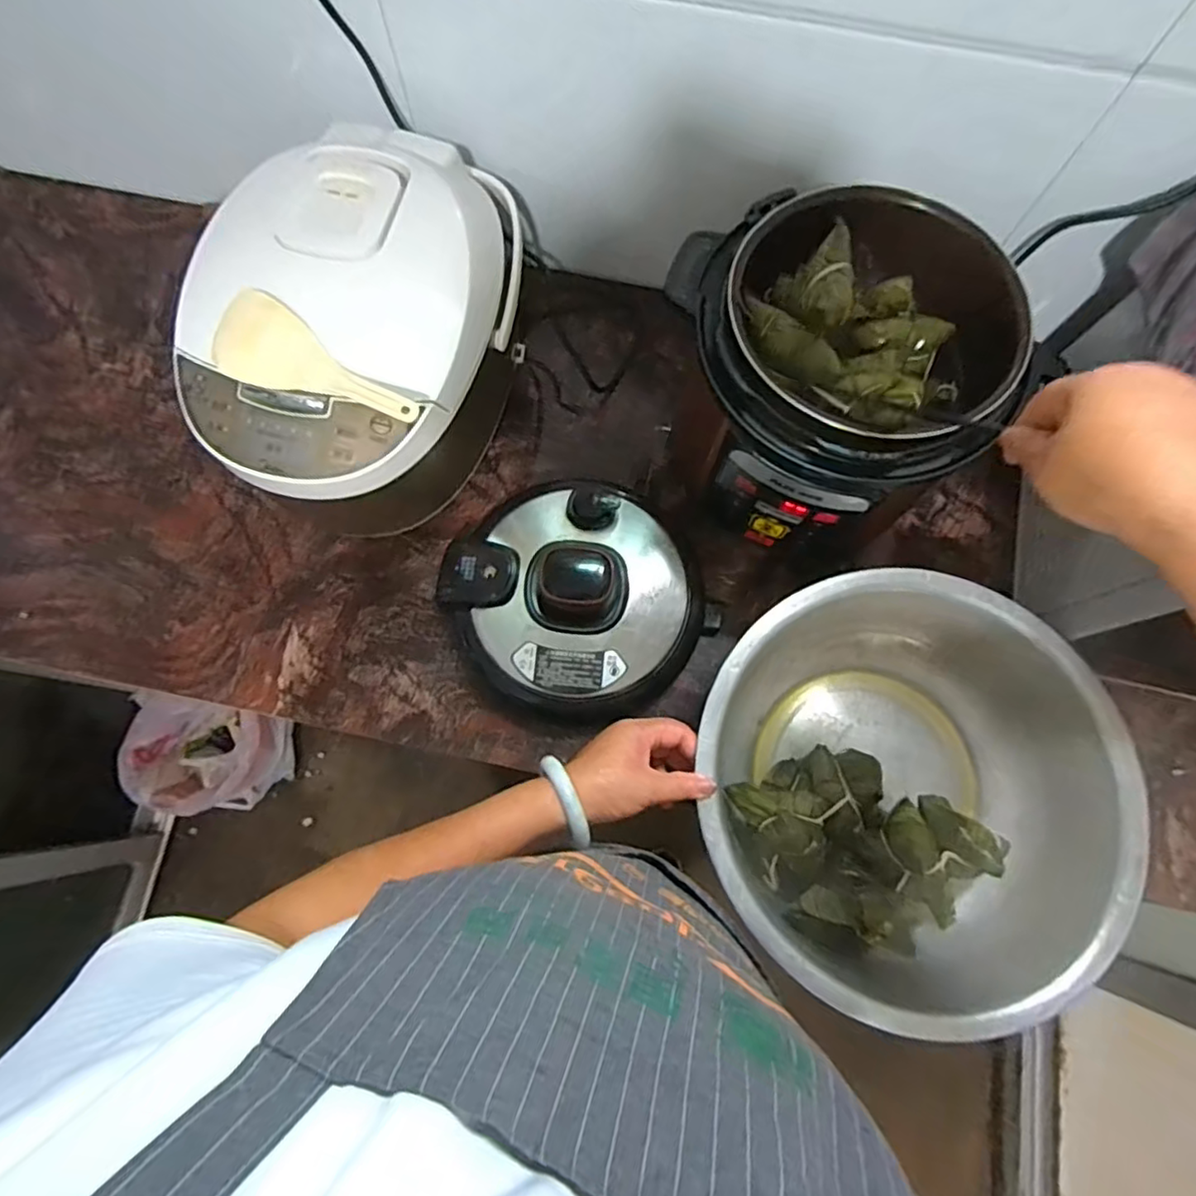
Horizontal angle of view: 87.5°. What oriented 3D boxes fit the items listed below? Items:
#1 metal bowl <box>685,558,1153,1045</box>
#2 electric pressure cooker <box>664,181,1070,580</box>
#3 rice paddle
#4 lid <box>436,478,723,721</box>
[{"bbox_3d":[0.261,0.162,0.562,0.345,0.127,0.346,0,75,-1],"label":"metal bowl"},{"bbox_3d":[0.202,-0.192,0.588,0.231,0.252,0.269,-20,76,-6],"label":"electric pressure cooker"},{"bbox_3d":[-0.225,-0.188,0.498,0.183,0.023,0.063,22,76,5],"label":"rice paddle"},{"bbox_3d":[-0.014,-0.004,0.629,0.235,0.073,0.237,0,75,-1],"label":"lid"}]

